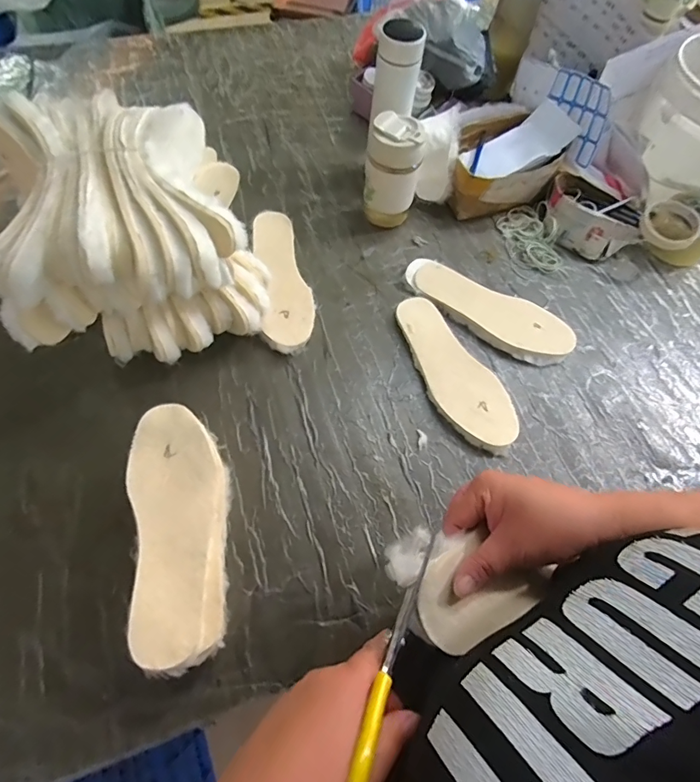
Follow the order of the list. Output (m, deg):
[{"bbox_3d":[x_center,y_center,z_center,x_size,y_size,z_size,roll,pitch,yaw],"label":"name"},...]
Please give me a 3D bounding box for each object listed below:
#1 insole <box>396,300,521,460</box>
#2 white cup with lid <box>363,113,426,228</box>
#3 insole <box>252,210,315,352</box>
[{"bbox_3d":[0.143,-0.027,0.621,0.092,0.024,0.251,-30,70,-16],"label":"insole"},{"bbox_3d":[0.068,-0.345,0.696,0.082,0.156,0.063,5,64,-1],"label":"white cup with lid"},{"bbox_3d":[-0.101,-0.175,0.665,0.080,0.012,0.257,-3,66,-15],"label":"insole"}]

